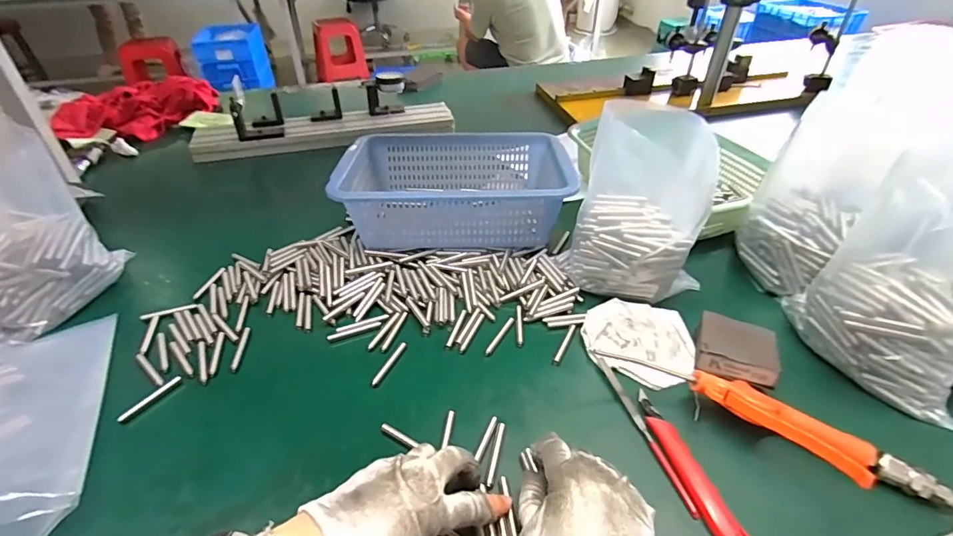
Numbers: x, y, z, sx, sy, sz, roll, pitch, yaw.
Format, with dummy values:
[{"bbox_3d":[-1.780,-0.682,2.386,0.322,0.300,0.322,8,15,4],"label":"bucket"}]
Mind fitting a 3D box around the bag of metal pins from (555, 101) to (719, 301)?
[{"bbox_3d":[0.175,-0.067,0.518,0.140,0.193,0.097,23,44,28],"label":"bag of metal pins"}]

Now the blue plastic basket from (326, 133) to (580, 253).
[{"bbox_3d":[-0.030,-0.114,0.667,0.296,0.095,0.226,-3,38,-2],"label":"blue plastic basket"}]

